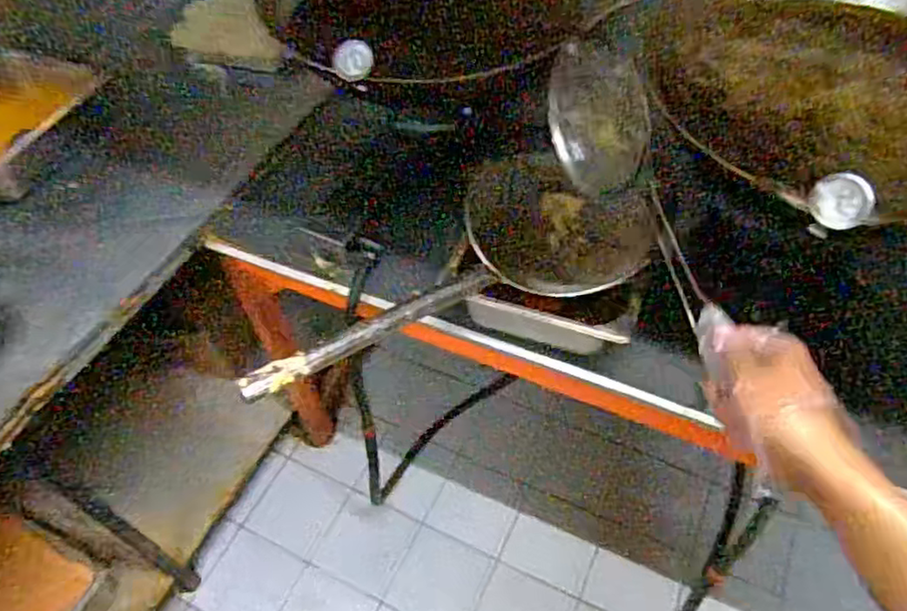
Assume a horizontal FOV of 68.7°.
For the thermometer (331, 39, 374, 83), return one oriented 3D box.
[{"bbox_3d":[-0.136,-0.333,0.903,0.052,0.054,0.014,8,9,-14],"label":"thermometer"}]

